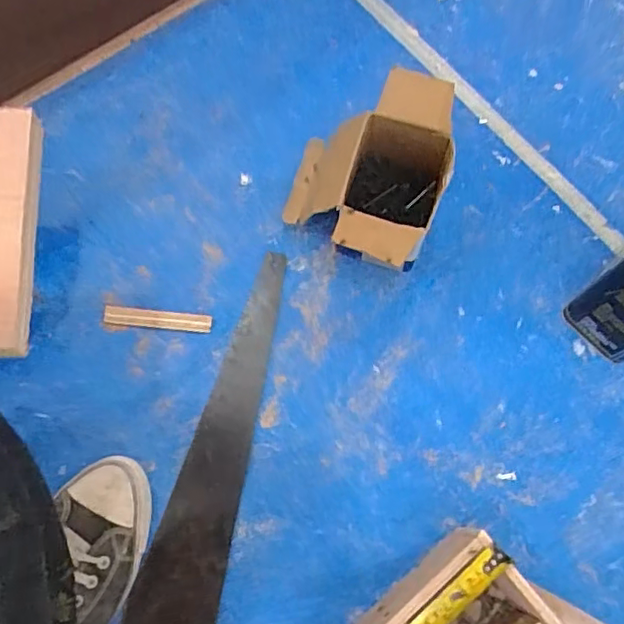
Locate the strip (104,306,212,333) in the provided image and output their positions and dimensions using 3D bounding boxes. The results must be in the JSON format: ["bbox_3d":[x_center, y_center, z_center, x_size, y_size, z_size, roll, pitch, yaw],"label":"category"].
[{"bbox_3d":[-0.175,0.008,0.663,0.121,0.007,0.021,5,73,2],"label":"strip"}]

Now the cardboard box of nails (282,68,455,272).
[{"bbox_3d":[0.058,-0.139,0.642,0.160,0.126,0.200,13,73,5],"label":"cardboard box of nails"}]

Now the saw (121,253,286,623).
[{"bbox_3d":[-0.117,0.191,0.587,0.089,0.035,0.538,9,73,4],"label":"saw"}]

